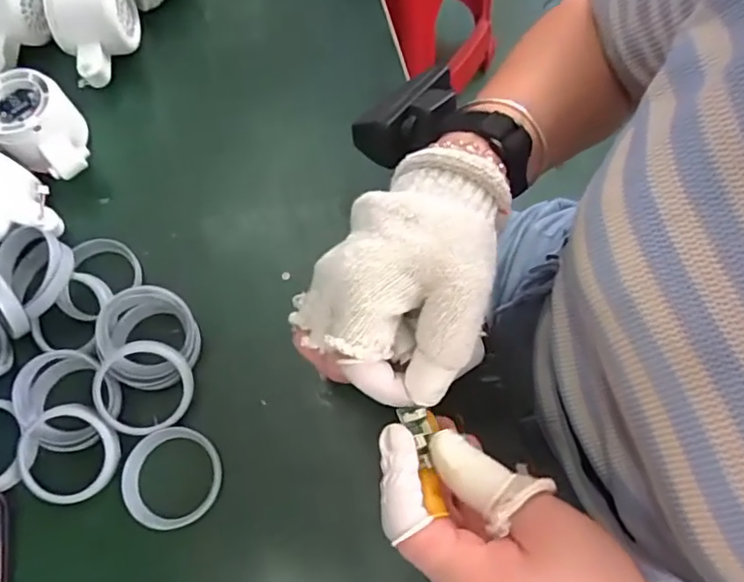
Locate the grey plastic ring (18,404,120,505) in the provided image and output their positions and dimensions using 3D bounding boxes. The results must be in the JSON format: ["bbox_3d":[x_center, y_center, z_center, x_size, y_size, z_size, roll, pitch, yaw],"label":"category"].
[{"bbox_3d":[-0.188,0.100,0.361,0.066,0.009,0.058,-3,83,8],"label":"grey plastic ring"}]

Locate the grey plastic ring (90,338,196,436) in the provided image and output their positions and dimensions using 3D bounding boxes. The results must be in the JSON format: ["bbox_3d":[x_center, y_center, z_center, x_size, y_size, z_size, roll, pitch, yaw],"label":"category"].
[{"bbox_3d":[-0.142,0.060,0.366,0.058,0.010,0.056,1,86,-18],"label":"grey plastic ring"}]

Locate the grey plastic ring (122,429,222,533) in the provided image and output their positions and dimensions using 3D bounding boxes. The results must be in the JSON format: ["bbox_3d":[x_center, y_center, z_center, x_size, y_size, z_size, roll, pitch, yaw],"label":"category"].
[{"bbox_3d":[-0.122,0.116,0.364,0.057,0.021,0.058,-1,70,2],"label":"grey plastic ring"}]

